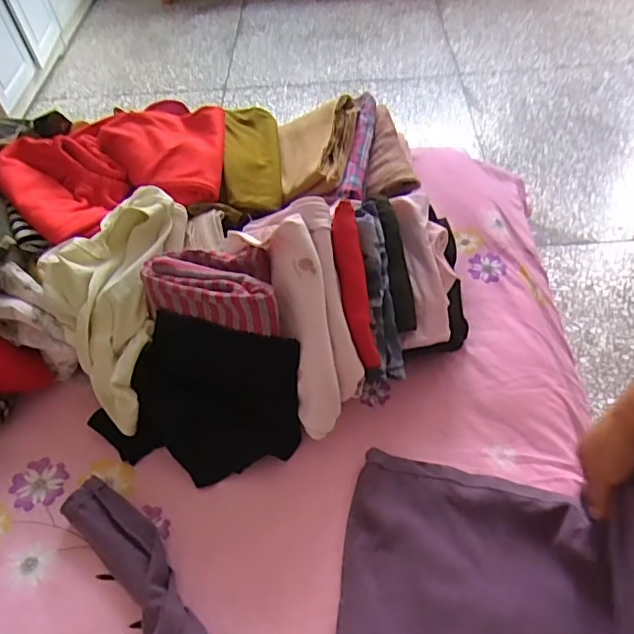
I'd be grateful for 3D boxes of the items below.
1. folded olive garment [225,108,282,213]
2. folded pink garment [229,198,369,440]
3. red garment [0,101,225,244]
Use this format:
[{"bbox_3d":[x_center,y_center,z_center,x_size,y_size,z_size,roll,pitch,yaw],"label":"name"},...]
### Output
[{"bbox_3d":[-0.106,-0.268,0.934,0.087,0.052,0.254,-6,51,0],"label":"folded olive garment"},{"bbox_3d":[-0.010,-0.002,0.701,0.102,0.101,0.289,-12,89,-7],"label":"folded pink garment"},{"bbox_3d":[-0.299,-0.233,0.881,0.351,0.074,0.227,-25,53,-15],"label":"red garment"}]

